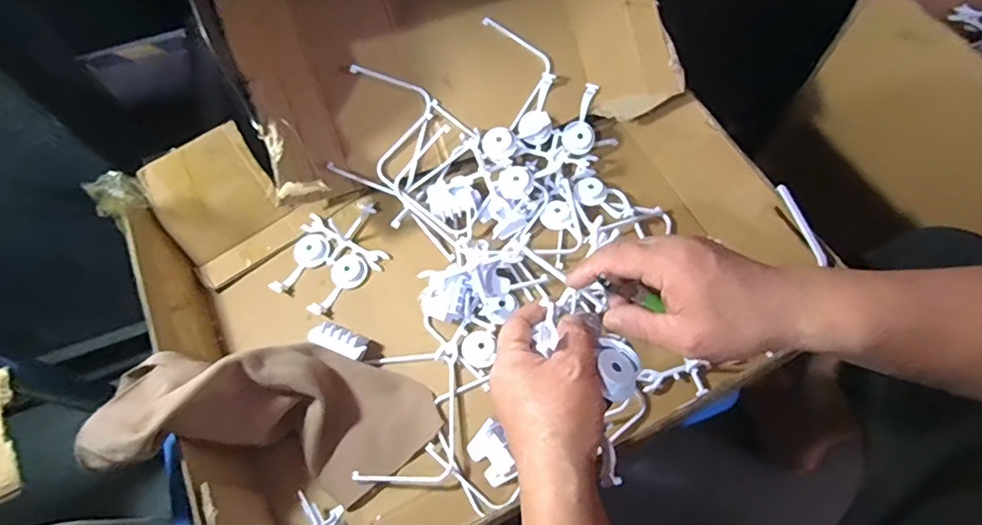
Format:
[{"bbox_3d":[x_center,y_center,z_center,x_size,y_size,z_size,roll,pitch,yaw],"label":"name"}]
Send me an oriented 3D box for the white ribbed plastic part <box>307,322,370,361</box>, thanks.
[{"bbox_3d":[-0.164,0.087,0.586,0.063,0.035,0.030,20,67,10],"label":"white ribbed plastic part"}]

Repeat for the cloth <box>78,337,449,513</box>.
[{"bbox_3d":[-0.197,0.144,0.504,0.293,0.081,0.146,17,58,-36],"label":"cloth"}]

